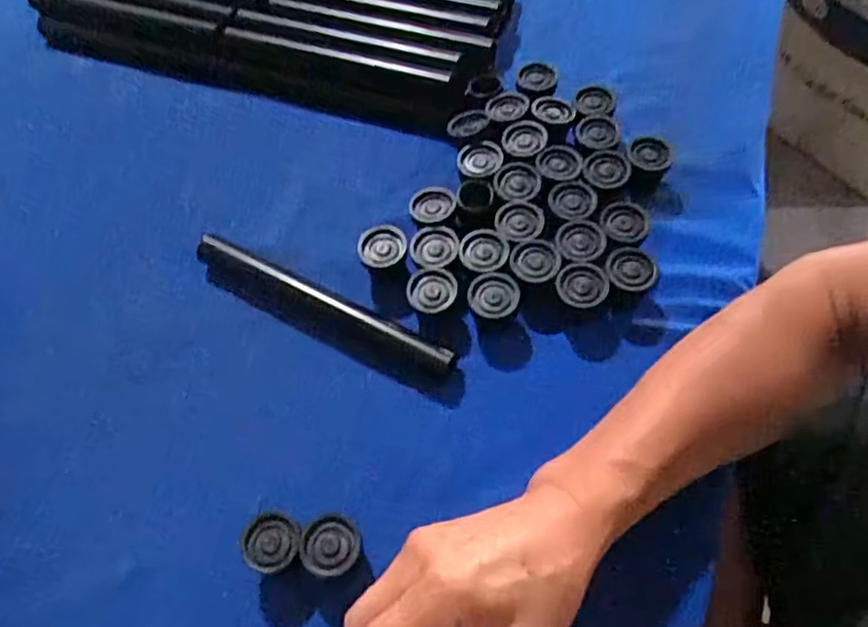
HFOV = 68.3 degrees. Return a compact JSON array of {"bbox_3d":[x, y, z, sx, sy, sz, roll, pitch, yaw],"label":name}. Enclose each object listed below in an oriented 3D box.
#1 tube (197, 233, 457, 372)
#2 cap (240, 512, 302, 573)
[{"bbox_3d":[-0.084,-0.006,0.477,0.218,0.025,0.020,24,65,17],"label":"tube"},{"bbox_3d":[-0.097,0.141,0.389,0.034,0.028,0.033,18,64,14],"label":"cap"}]

